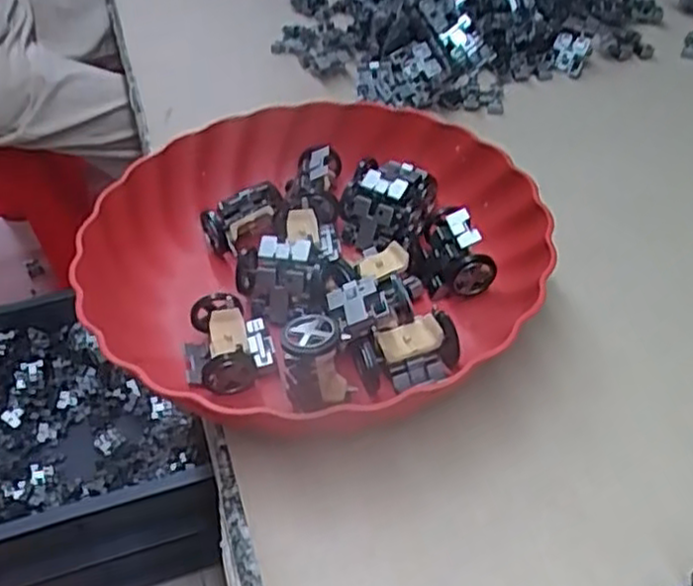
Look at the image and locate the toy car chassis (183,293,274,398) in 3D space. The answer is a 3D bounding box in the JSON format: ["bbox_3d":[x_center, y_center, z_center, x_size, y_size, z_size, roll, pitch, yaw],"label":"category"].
[{"bbox_3d":[-0.062,0.026,0.385,0.043,0.029,0.046,-12,45,-9],"label":"toy car chassis"}]

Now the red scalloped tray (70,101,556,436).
[{"bbox_3d":[-0.018,-0.021,0.417,0.242,0.049,0.248,-1,44,3],"label":"red scalloped tray"}]

